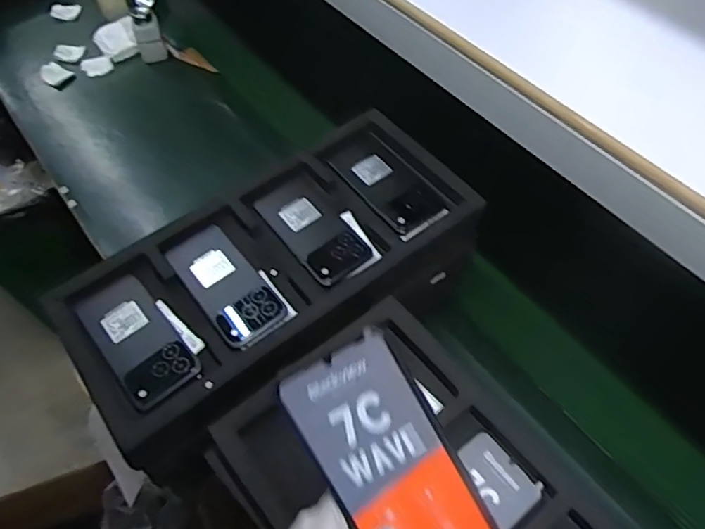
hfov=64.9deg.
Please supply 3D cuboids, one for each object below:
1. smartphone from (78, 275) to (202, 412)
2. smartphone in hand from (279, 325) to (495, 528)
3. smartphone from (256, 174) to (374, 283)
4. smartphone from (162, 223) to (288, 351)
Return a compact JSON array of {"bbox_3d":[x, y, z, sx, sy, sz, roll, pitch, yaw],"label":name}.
[{"bbox_3d":[-0.233,0.081,0.599,0.076,0.009,0.159,-36,63,-21],"label":"smartphone"},{"bbox_3d":[0.025,0.127,0.338,0.072,0.006,0.164,-29,95,2],"label":"smartphone in hand"},{"bbox_3d":[-0.052,-0.044,0.675,0.073,0.010,0.162,-35,62,-20],"label":"smartphone"},{"bbox_3d":[-0.146,0.022,0.639,0.074,0.010,0.166,-34,62,-20],"label":"smartphone"}]

